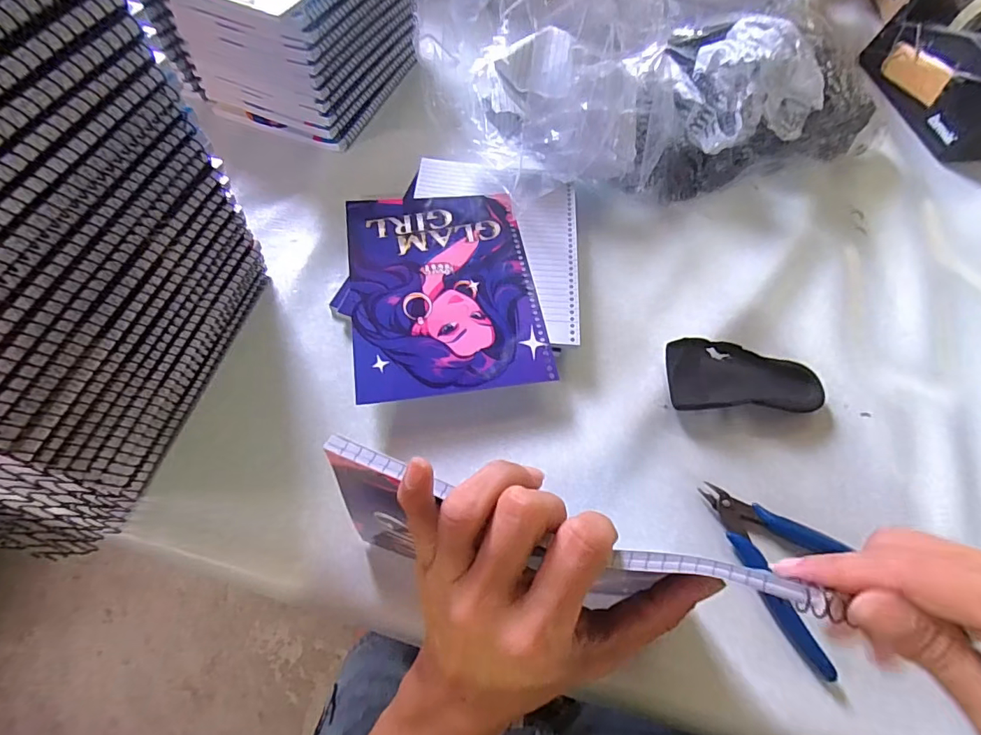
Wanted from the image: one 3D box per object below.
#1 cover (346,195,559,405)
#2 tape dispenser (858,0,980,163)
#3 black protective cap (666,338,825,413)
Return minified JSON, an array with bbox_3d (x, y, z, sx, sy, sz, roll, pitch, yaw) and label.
[{"bbox_3d":[-0.038,-0.067,0.390,0.143,0.004,0.191,-6,63,-9],"label":"cover"},{"bbox_3d":[0.527,-0.346,0.540,0.074,0.128,0.203,-4,62,-6],"label":"tape dispenser"},{"bbox_3d":[0.200,0.008,0.385,0.118,0.018,0.058,2,61,-3],"label":"black protective cap"}]

